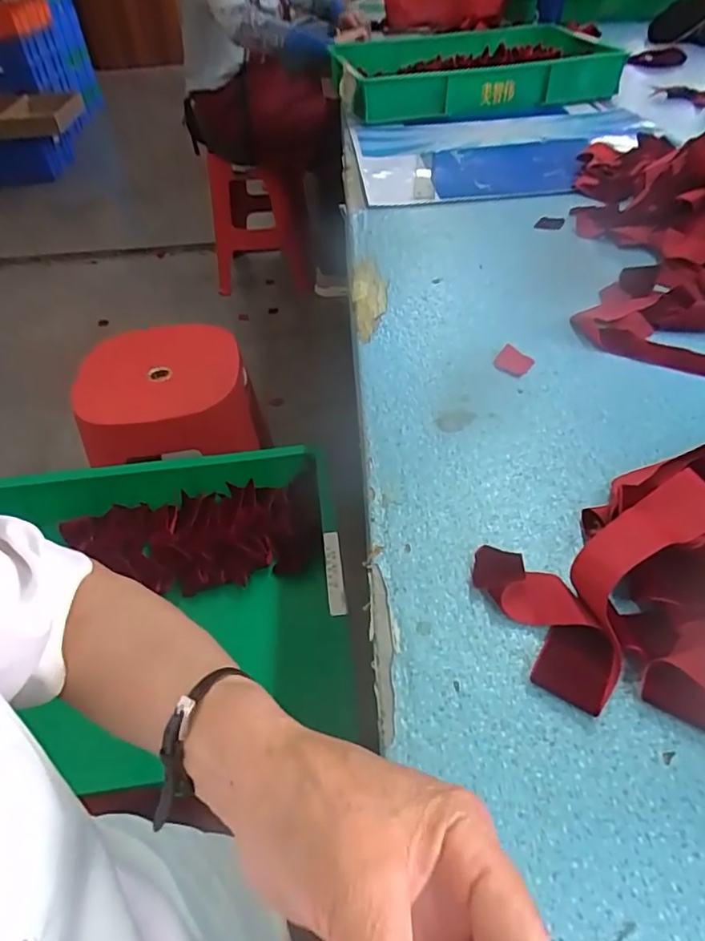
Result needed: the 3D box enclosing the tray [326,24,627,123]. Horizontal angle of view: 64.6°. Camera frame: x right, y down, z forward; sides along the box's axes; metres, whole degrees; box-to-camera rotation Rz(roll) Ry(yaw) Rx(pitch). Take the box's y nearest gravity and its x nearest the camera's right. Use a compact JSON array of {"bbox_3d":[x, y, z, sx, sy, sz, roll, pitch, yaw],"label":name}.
[{"bbox_3d":[0.243,-0.817,1.143,0.516,0.094,0.370,-11,46,-6],"label":"tray"}]

